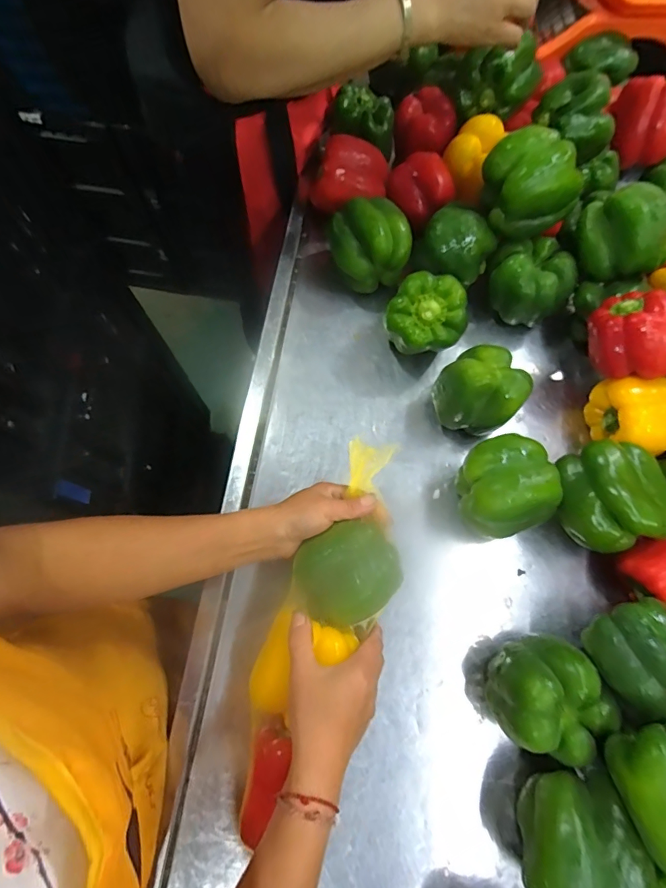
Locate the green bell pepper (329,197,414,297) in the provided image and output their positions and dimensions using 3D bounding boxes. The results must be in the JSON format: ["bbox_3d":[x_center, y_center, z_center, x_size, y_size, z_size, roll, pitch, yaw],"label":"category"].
[{"bbox_3d":[0.049,-0.257,0.593,0.104,0.094,0.086,-18,73,-7],"label":"green bell pepper"}]

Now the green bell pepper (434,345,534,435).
[{"bbox_3d":[0.167,-0.055,0.525,0.085,0.098,0.086,0,72,-1],"label":"green bell pepper"}]

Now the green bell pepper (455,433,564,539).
[{"bbox_3d":[0.179,0.050,0.490,0.094,0.099,0.095,0,72,-1],"label":"green bell pepper"}]

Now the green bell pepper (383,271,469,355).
[{"bbox_3d":[0.113,-0.146,0.549,0.088,0.102,0.078,32,74,9],"label":"green bell pepper"}]

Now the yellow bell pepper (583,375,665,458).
[{"bbox_3d":[0.348,-0.025,0.525,0.081,0.091,0.076,0,72,-1],"label":"yellow bell pepper"}]

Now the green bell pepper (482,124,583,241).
[{"bbox_3d":[0.222,-0.295,0.518,0.084,0.093,0.079,0,72,-1],"label":"green bell pepper"}]

